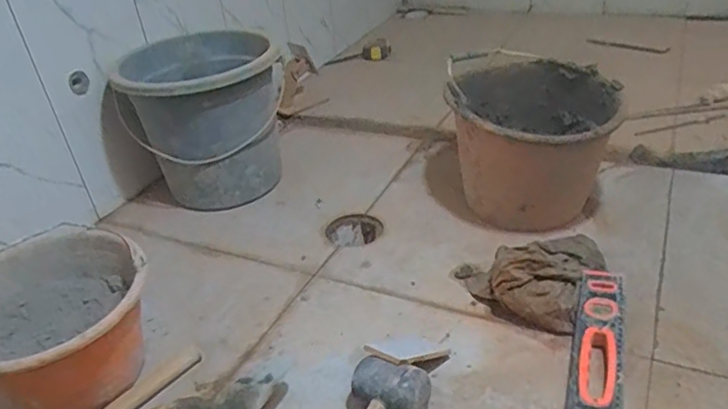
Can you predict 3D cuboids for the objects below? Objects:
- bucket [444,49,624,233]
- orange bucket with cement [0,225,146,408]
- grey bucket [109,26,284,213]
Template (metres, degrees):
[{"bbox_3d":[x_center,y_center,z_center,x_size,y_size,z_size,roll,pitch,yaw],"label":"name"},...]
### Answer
[{"bbox_3d":[0.284,-0.106,1.001,0.250,0.232,0.287,-2,33,8],"label":"bucket"},{"bbox_3d":[-0.397,0.167,0.759,0.253,0.159,0.226,24,44,39],"label":"orange bucket with cement"},{"bbox_3d":[-0.309,-0.162,1.151,0.277,0.298,0.279,-5,33,3],"label":"grey bucket"}]

